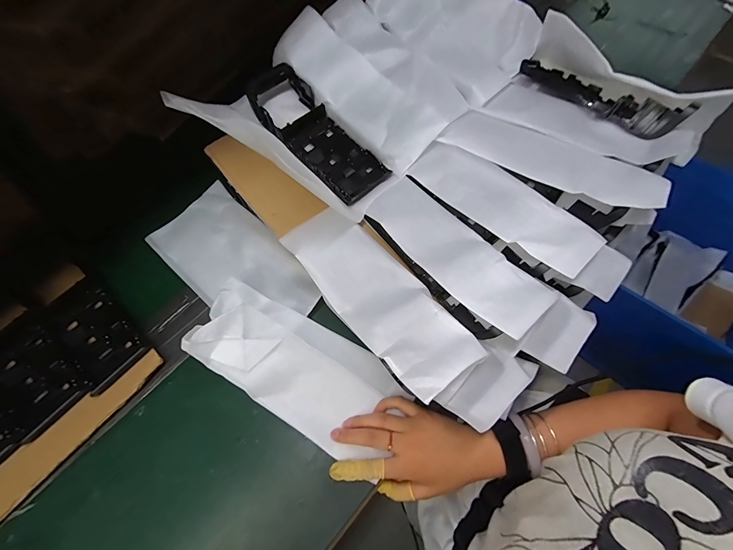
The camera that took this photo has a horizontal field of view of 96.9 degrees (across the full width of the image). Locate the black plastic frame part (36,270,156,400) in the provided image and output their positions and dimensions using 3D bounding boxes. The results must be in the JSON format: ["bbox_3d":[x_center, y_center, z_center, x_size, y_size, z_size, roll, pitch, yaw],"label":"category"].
[{"bbox_3d":[-0.343,0.070,0.407,0.153,0.018,0.076,36,72,19],"label":"black plastic frame part"}]

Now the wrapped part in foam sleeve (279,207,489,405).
[{"bbox_3d":[0.009,0.014,0.343,0.090,0.032,0.237,-40,68,-14],"label":"wrapped part in foam sleeve"}]

